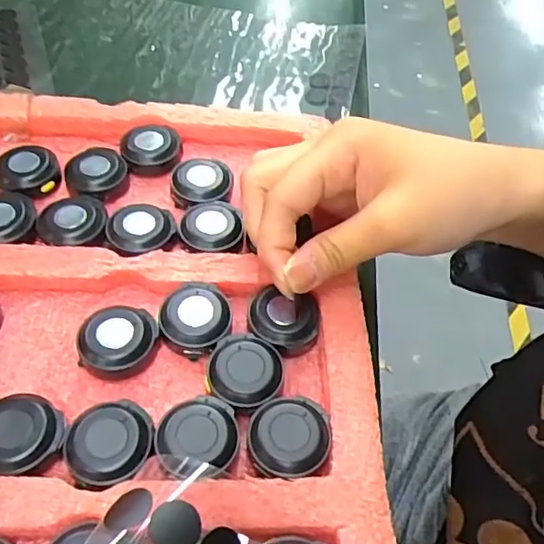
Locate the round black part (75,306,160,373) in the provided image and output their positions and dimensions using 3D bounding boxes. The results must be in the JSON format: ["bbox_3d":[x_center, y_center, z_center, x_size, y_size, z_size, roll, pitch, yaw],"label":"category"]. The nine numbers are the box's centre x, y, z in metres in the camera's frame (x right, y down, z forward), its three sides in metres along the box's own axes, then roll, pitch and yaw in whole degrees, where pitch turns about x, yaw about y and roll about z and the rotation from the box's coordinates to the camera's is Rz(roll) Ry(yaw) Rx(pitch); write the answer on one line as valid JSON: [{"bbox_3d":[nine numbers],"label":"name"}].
[{"bbox_3d":[-0.060,0.028,0.226,0.030,0.012,0.026,-15,57,-17],"label":"round black part"}]

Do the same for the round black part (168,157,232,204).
[{"bbox_3d":[-0.035,-0.043,0.281,0.029,0.010,0.027,3,54,-4],"label":"round black part"}]

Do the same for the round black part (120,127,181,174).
[{"bbox_3d":[-0.062,-0.063,0.297,0.028,0.014,0.028,3,54,-4],"label":"round black part"}]

